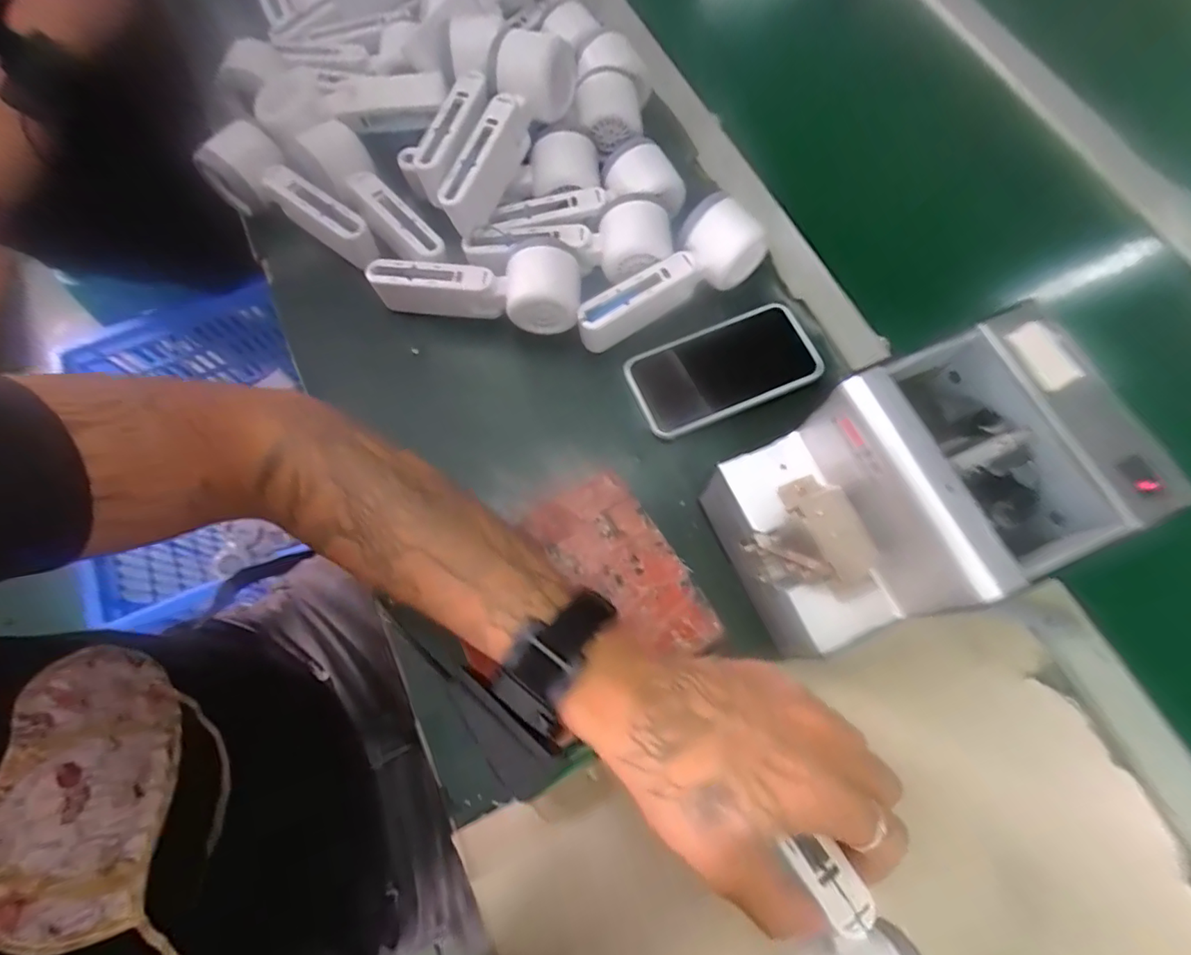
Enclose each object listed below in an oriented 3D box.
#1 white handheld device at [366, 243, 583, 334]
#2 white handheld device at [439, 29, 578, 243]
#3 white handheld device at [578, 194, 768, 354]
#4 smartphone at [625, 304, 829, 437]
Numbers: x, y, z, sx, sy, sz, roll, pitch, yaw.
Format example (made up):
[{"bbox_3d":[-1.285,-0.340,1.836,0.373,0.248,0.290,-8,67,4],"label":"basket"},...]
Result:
[{"bbox_3d":[-0.096,-0.151,0.441,0.167,0.058,0.056,2,71,0],"label":"white handheld device"},{"bbox_3d":[-0.078,-0.272,0.428,0.059,0.052,0.161,27,88,10],"label":"white handheld device"},{"bbox_3d":[0.059,-0.158,0.430,0.160,0.049,0.052,-37,75,-12],"label":"white handheld device"},{"bbox_3d":[0.104,-0.087,0.436,0.147,0.013,0.075,-21,73,-7],"label":"smartphone"}]

